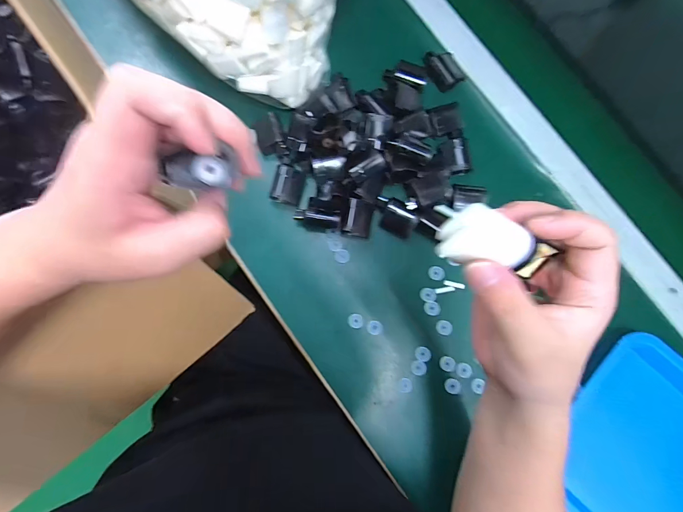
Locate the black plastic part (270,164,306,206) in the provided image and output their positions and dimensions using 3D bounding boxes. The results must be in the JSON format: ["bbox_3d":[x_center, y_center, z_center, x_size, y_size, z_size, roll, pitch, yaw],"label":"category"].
[{"bbox_3d":[-0.068,-0.091,0.443,0.035,0.020,0.049,12,81,0],"label":"black plastic part"}]

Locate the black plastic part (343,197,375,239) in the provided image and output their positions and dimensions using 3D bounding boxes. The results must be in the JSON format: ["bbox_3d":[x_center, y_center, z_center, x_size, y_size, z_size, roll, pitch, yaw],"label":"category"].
[{"bbox_3d":[0.022,-0.047,0.436,0.034,0.018,0.046,12,81,0],"label":"black plastic part"}]

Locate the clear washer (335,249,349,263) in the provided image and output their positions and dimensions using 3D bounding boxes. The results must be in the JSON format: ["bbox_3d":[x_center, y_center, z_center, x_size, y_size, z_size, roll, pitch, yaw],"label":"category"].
[{"bbox_3d":[0.001,0.000,0.439,0.018,0.005,0.017,0,81,-2],"label":"clear washer"}]

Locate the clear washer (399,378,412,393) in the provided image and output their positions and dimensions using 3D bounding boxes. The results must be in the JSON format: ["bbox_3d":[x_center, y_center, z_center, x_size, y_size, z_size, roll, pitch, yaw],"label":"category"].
[{"bbox_3d":[0.080,0.161,0.429,0.016,0.004,0.018,8,83,-1],"label":"clear washer"}]

